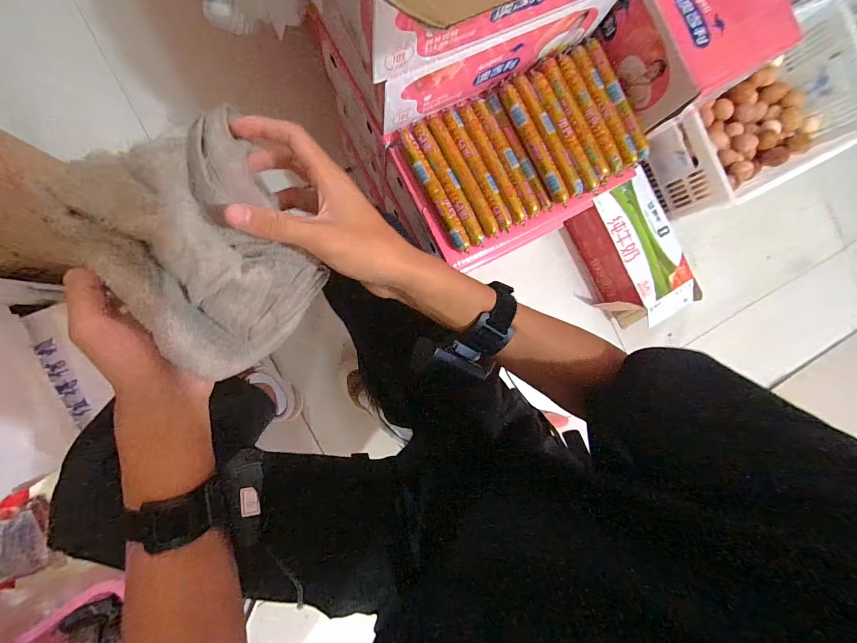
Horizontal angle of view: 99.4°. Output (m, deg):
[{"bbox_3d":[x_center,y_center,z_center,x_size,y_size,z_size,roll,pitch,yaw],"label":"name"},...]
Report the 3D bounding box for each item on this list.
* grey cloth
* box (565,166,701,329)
[{"bbox_3d":[-0.158,-0.053,0.259,0.120,0.071,0.164,-35,95,-9],"label":"grey cloth"},{"bbox_3d":[0.513,-0.167,0.918,0.180,0.135,0.342,-26,93,-9],"label":"box"}]

